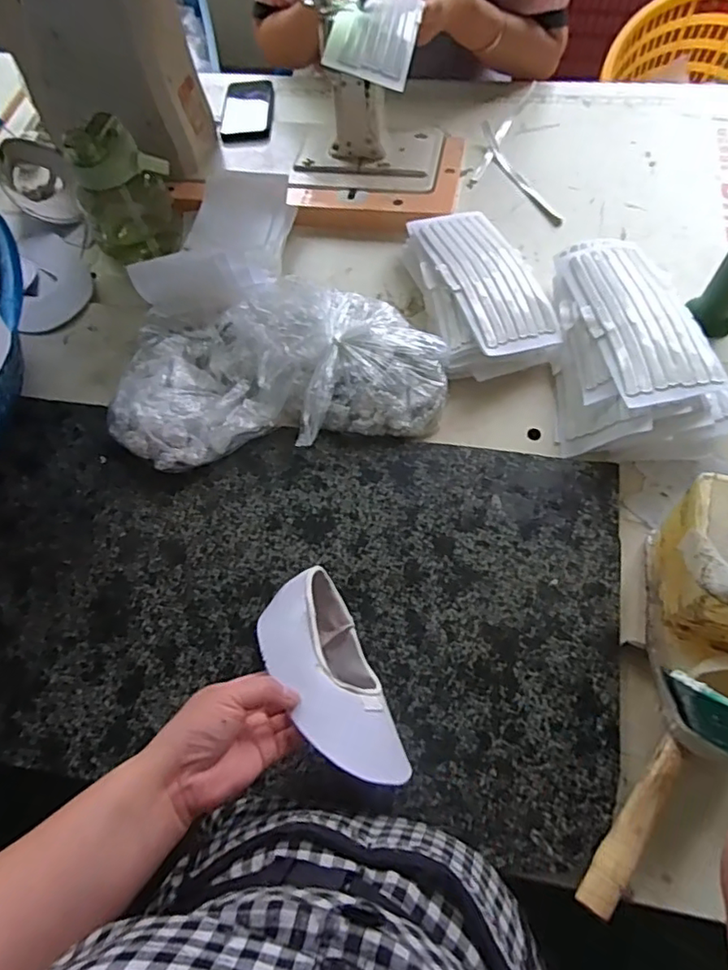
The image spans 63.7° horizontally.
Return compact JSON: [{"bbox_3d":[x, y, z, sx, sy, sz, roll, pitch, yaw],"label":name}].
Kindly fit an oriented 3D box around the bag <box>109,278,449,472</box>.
[{"bbox_3d":[-0.100,-0.136,0.679,0.377,0.072,0.206,-10,65,0],"label":"bag"}]

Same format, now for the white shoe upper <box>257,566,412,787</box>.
[{"bbox_3d":[-0.030,0.164,0.492,0.077,0.072,0.180,-22,63,-10],"label":"white shoe upper"}]

